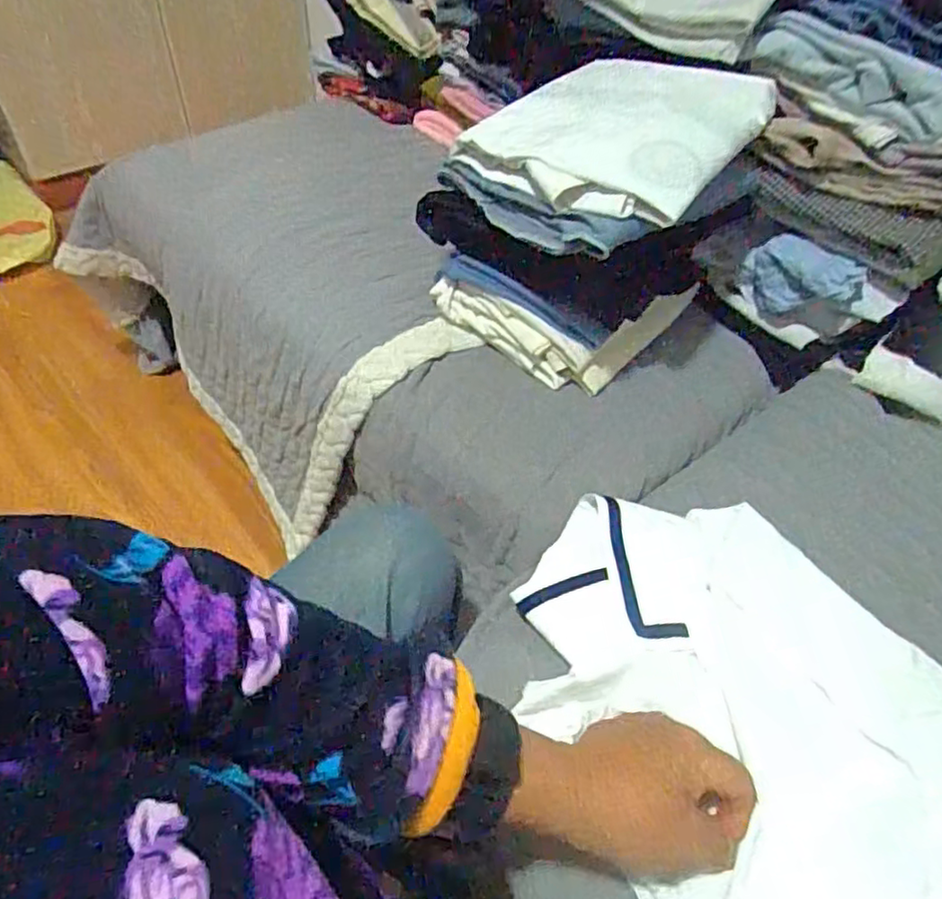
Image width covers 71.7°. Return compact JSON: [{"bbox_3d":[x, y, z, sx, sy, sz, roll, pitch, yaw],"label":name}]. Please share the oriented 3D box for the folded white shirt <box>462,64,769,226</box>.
[{"bbox_3d":[0.128,-0.286,0.579,0.214,0.047,0.234,31,53,21],"label":"folded white shirt"}]

